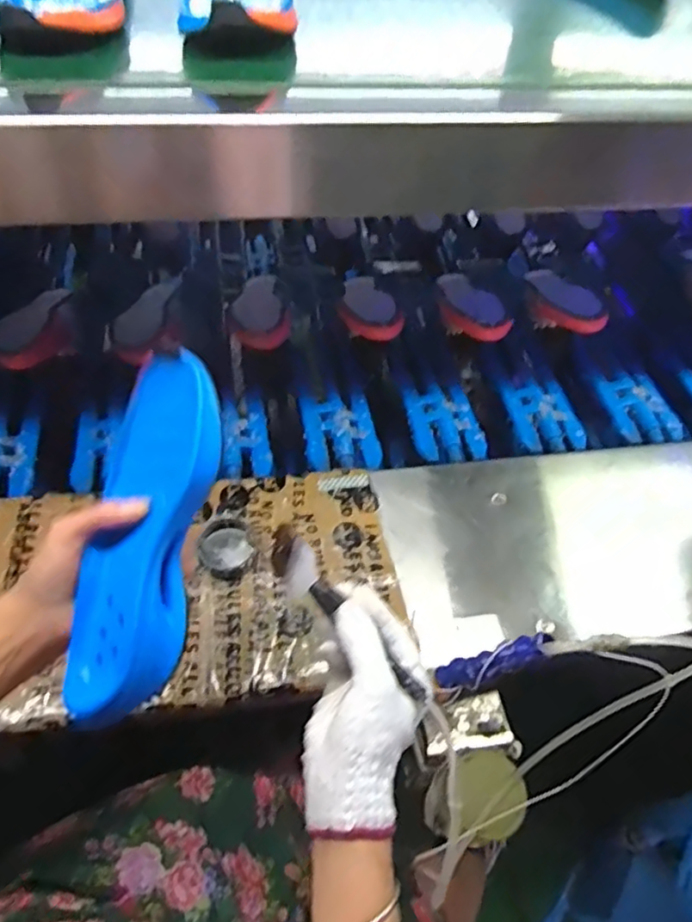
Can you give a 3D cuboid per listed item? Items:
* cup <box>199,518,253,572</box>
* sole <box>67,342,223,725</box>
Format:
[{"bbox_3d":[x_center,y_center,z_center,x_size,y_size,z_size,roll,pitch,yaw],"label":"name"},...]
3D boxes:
[{"bbox_3d":[-0.125,0.090,0.643,0.051,0.029,0.058,-3,51,-9],"label":"cup"},{"bbox_3d":[-0.131,0.044,0.404,0.079,0.049,0.224,10,80,2],"label":"sole"}]

